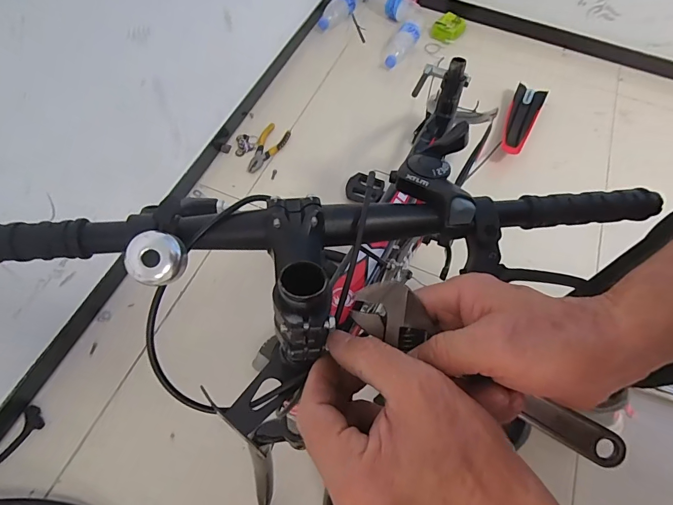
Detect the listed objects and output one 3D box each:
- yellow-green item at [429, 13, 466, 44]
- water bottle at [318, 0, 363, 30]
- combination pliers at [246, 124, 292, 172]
[{"bbox_3d":[0.350,-0.709,1.263,0.094,0.040,0.118,36,64,15],"label":"yellow-green item"},{"bbox_3d":[0.018,-0.750,1.227,0.059,0.062,0.203,34,64,14],"label":"water bottle"},{"bbox_3d":[-0.178,-0.256,0.990,0.060,0.027,0.150,29,63,12],"label":"combination pliers"}]

